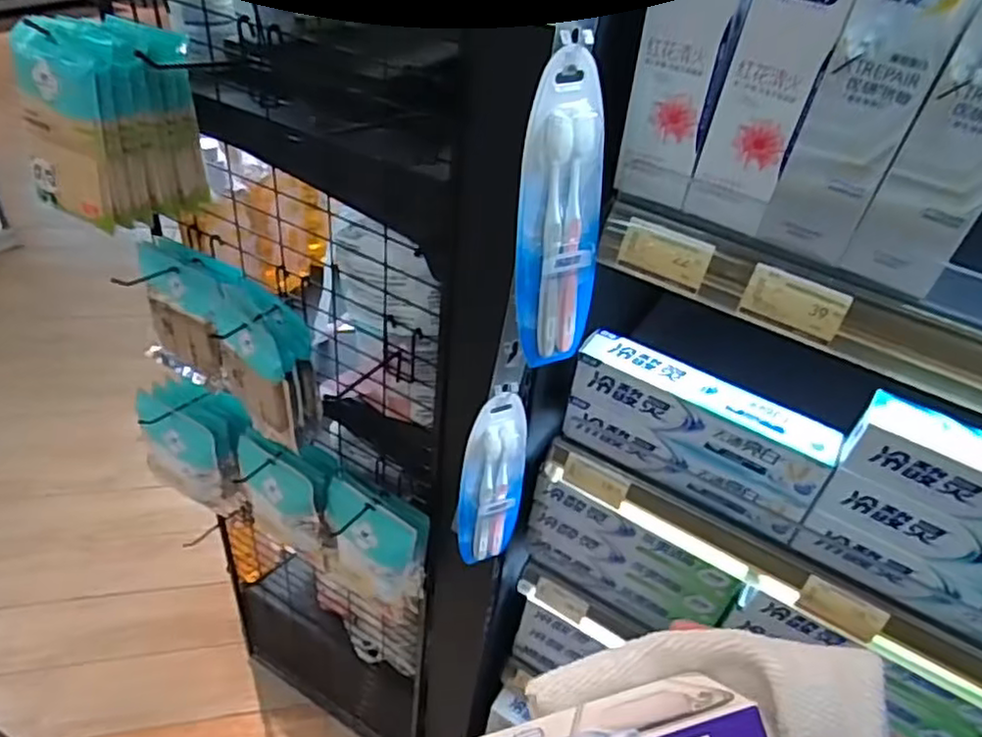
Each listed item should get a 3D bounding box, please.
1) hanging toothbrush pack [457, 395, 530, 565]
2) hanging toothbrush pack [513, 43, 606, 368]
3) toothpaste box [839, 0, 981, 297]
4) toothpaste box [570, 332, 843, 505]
[{"bbox_3d":[0.007,0.111,0.682,0.079,0.224,0.021,-7,38,-15],"label":"hanging toothbrush pack"},{"bbox_3d":[0.052,-0.102,0.488,0.072,0.227,0.019,-11,35,-20],"label":"hanging toothbrush pack"},{"bbox_3d":[0.278,-0.135,0.395,0.057,0.182,0.041,35,47,29],"label":"toothpaste box"},{"bbox_3d":[0.185,0.036,0.604,0.222,0.056,0.045,25,43,20],"label":"toothpaste box"}]

